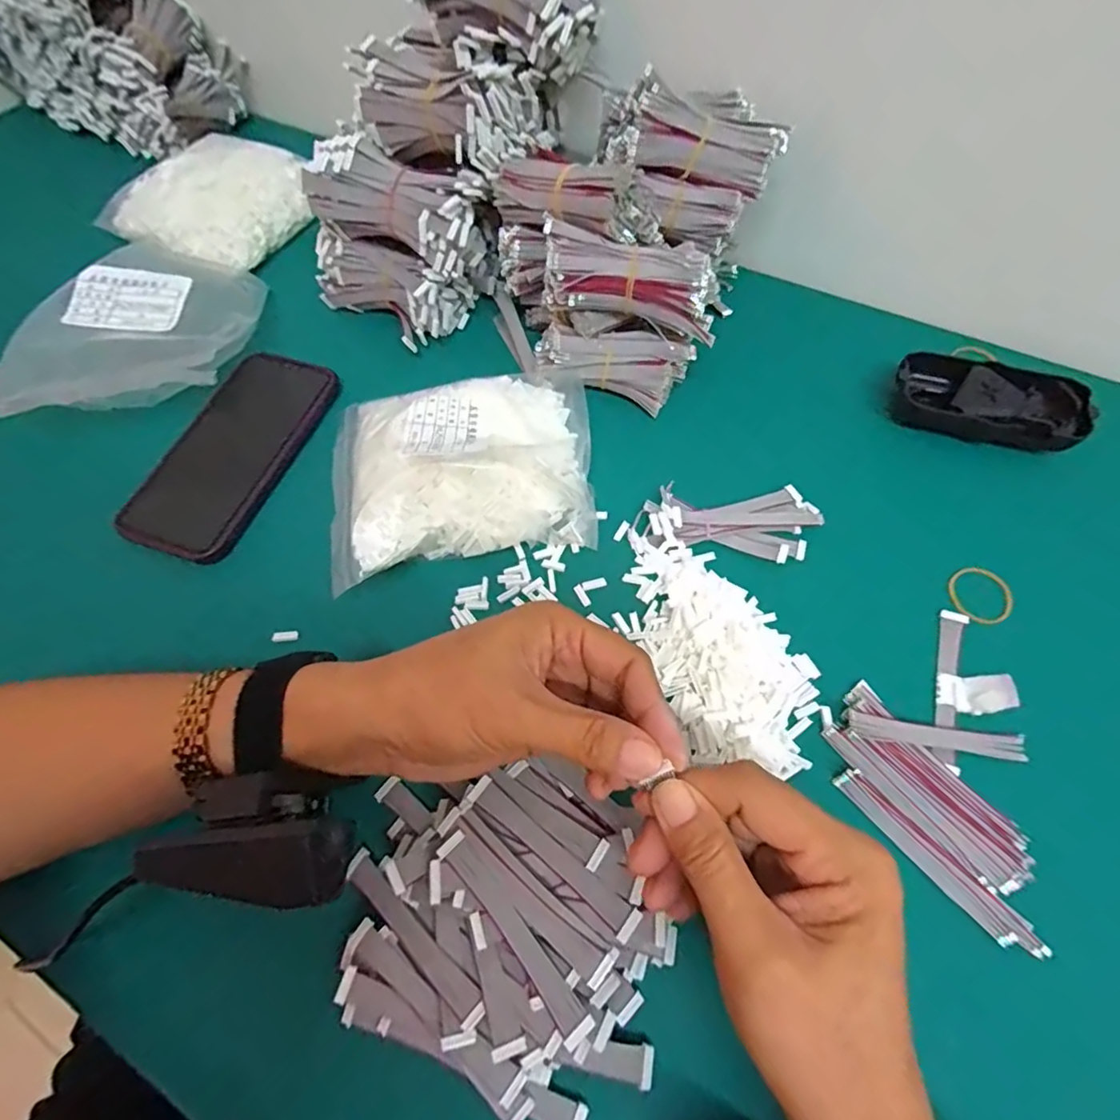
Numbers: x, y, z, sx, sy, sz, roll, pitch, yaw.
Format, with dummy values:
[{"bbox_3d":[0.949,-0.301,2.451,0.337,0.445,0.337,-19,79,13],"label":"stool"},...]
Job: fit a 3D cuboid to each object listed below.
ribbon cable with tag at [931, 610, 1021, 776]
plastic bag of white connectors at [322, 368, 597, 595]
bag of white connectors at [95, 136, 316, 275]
[{"bbox_3d":[0.211,0.066,0.291,0.027,0.021,0.085,18,65,11],"label":"ribbon cable with tag"},{"bbox_3d":[-0.061,-0.060,0.345,0.164,0.045,0.141,-9,63,-3],"label":"plastic bag of white connectors"},{"bbox_3d":[-0.296,-0.306,0.492,0.146,0.045,0.133,28,67,15],"label":"bag of white connectors"}]

